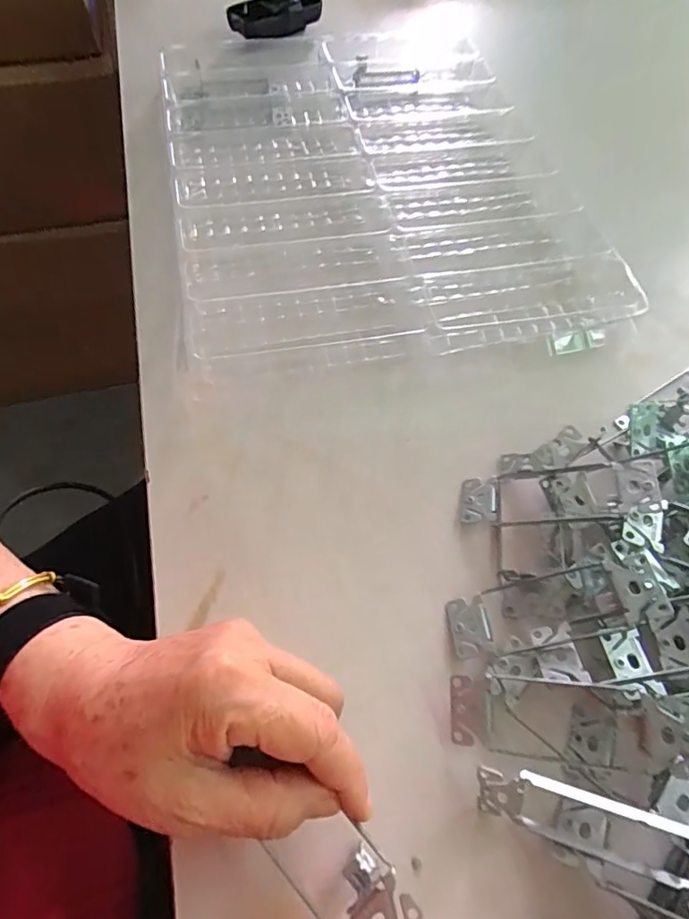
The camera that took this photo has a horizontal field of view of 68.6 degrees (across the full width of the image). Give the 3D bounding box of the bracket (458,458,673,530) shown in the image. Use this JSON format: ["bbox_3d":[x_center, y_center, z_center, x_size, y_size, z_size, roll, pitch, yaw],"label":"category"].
[{"bbox_3d":[0.124,0.022,0.300,0.108,0.012,0.038,-8,58,26],"label":"bracket"}]

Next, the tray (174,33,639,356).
[{"bbox_3d":[0.023,-0.268,0.464,0.343,0.034,0.428,-9,62,-7],"label":"tray"}]

